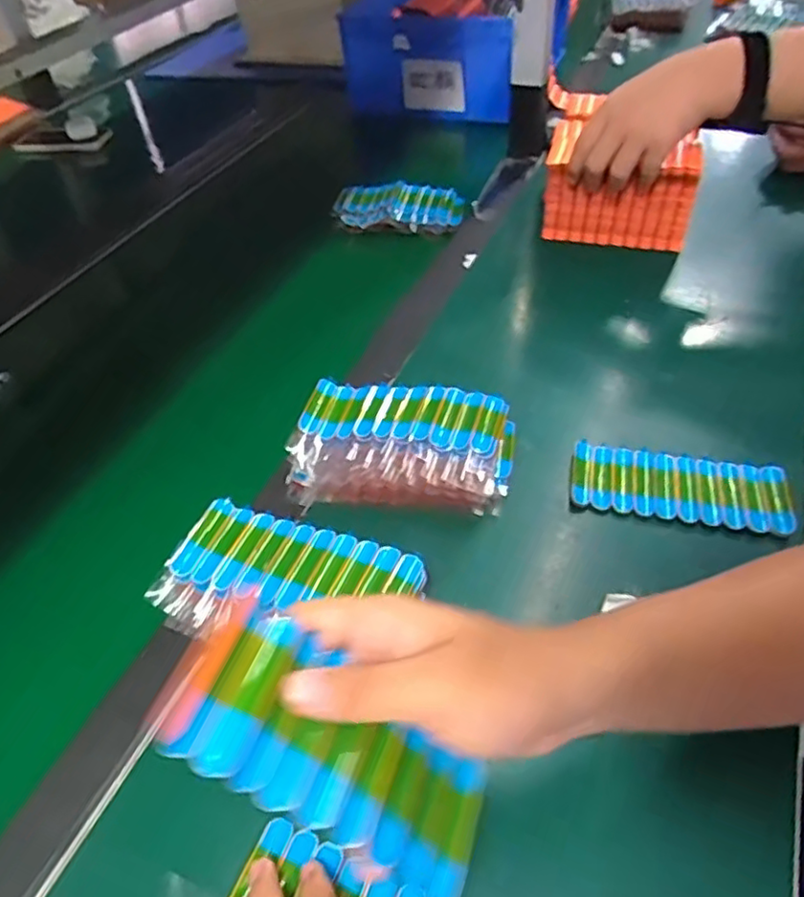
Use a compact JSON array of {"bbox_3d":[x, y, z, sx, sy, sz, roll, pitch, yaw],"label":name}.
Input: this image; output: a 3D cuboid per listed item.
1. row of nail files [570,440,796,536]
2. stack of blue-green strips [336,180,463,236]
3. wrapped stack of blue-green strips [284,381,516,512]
[{"bbox_3d":[0.211,0.029,0.487,0.157,0.012,0.059,8,48,12],"label":"row of nail files"},{"bbox_3d":[-0.003,-0.296,0.799,0.156,0.031,0.079,6,48,12],"label":"stack of blue-green strips"},{"bbox_3d":[0.001,-0.001,0.502,0.162,0.062,0.088,7,48,12],"label":"wrapped stack of blue-green strips"}]

